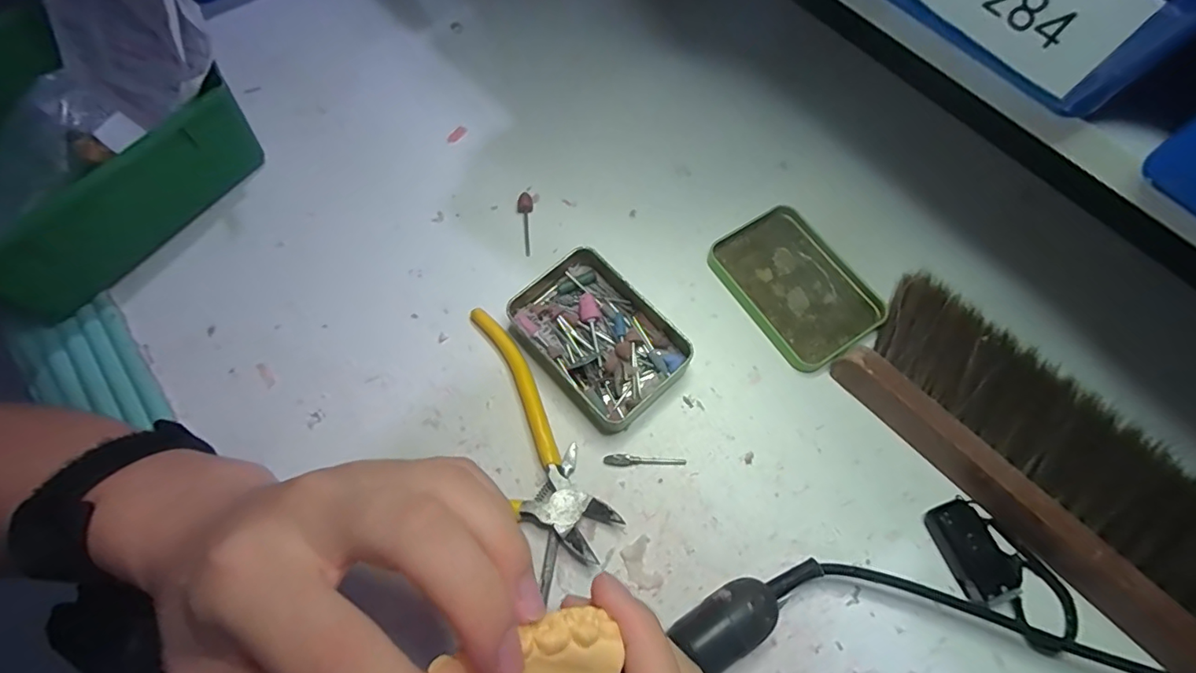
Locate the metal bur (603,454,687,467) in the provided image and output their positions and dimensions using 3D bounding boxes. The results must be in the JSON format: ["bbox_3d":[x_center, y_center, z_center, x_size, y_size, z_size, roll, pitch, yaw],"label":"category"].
[{"bbox_3d":[0.026,0.067,0.279,0.044,0.004,0.006,0,68,-1],"label":"metal bur"}]

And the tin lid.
[{"bbox_3d":[0.124,-0.034,0.318,0.073,0.008,0.098,-31,72,-12],"label":"tin lid"}]

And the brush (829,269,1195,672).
[{"bbox_3d":[0.281,0.112,0.251,0.095,0.029,0.349,-39,73,-15],"label":"brush"}]

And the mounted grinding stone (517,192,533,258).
[{"bbox_3d":[-0.046,-0.073,0.332,0.010,0.009,0.043,-8,68,-4],"label":"mounted grinding stone"}]

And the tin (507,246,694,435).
[{"bbox_3d":[0.001,-0.001,0.296,0.074,0.024,0.097,-39,73,-15],"label":"tin"}]

